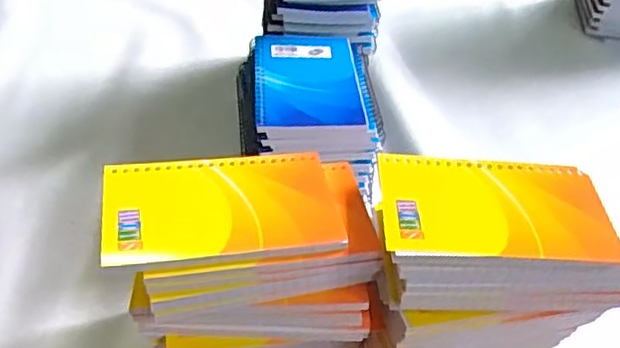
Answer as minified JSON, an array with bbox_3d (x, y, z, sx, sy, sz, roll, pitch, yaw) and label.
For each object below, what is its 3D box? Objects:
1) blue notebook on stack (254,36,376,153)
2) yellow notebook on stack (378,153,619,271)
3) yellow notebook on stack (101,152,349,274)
[{"bbox_3d":[0.002,-0.069,0.512,0.090,0.017,0.147,1,40,-6],"label":"blue notebook on stack"},{"bbox_3d":[0.105,0.020,0.371,0.128,0.009,0.079,3,40,-2],"label":"yellow notebook on stack"},{"bbox_3d":[-0.050,0.018,0.370,0.128,0.009,0.082,-5,41,-12],"label":"yellow notebook on stack"}]

